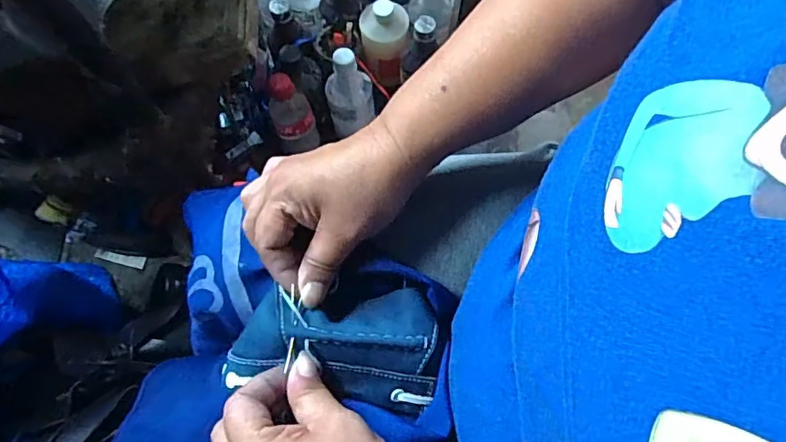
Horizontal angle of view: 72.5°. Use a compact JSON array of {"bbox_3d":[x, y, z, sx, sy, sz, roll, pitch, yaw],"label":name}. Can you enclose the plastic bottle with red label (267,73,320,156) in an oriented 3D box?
[{"bbox_3d":[-0.147,-0.159,0.765,0.058,0.148,0.060,-23,72,-7],"label":"plastic bottle with red label"}]

